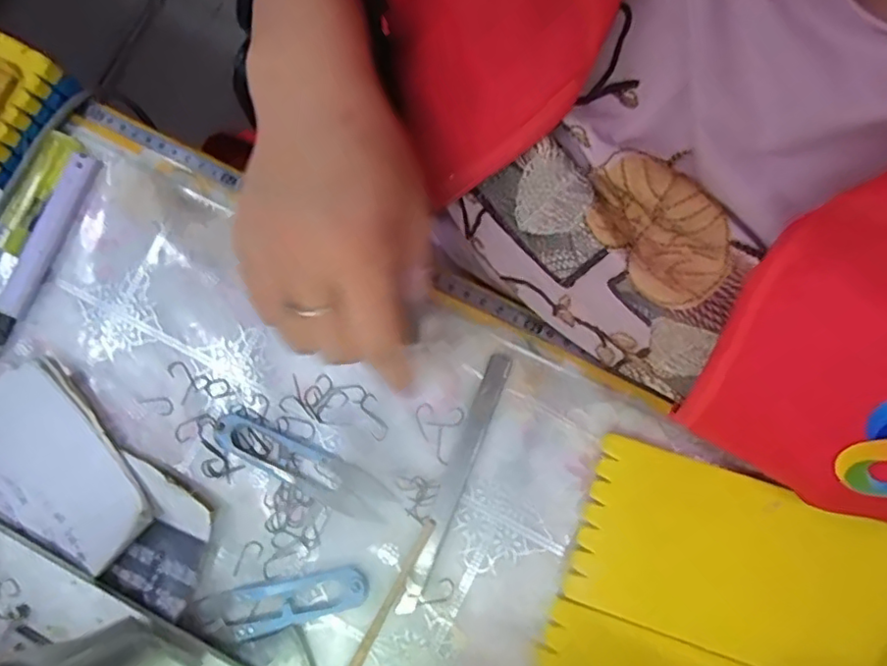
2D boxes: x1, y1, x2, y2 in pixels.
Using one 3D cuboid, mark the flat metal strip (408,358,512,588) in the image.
[{"bbox_3d":[0.008,0.070,0.311,0.012,0.010,0.124,21,80,7],"label":"flat metal strip"}]

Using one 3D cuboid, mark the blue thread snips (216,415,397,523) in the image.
[{"bbox_3d":[-0.075,0.069,0.317,0.101,0.007,0.024,27,81,8],"label":"blue thread snips"}]

